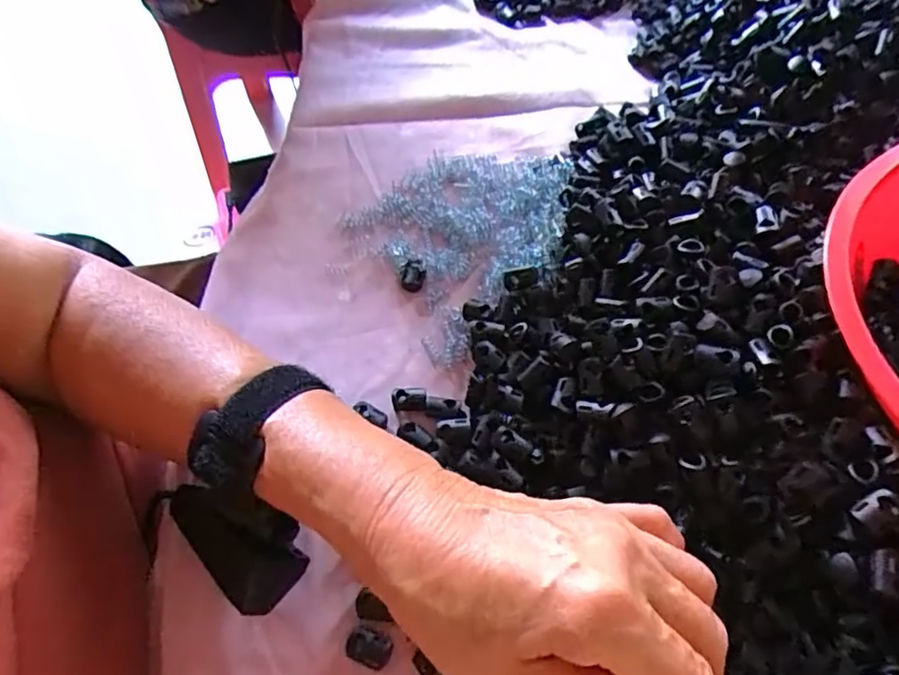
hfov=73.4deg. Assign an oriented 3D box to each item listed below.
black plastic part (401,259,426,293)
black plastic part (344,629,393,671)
[{"bbox_3d":[-0.022,-0.039,0.383,0.015,0.008,0.020,5,60,7],"label":"black plastic part"},{"bbox_3d":[-0.037,0.143,0.279,0.020,0.008,0.015,16,62,13],"label":"black plastic part"}]

